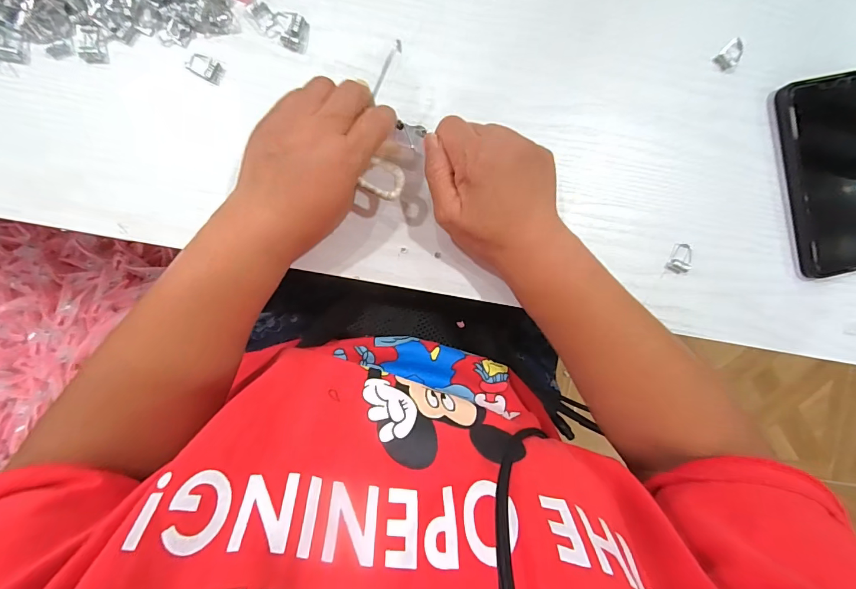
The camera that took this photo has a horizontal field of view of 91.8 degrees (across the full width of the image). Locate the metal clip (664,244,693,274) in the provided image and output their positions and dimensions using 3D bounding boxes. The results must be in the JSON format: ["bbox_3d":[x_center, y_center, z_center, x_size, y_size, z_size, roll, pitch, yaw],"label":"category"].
[{"bbox_3d":[0.206,-0.030,0.335,0.017,0.012,0.026,26,90,-6],"label":"metal clip"}]

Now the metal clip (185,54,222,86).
[{"bbox_3d":[-0.161,-0.164,0.300,0.024,0.004,0.016,24,90,-6],"label":"metal clip"}]

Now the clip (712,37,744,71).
[{"bbox_3d":[0.247,-0.196,0.337,0.017,0.004,0.030,43,88,-6],"label":"clip"}]

